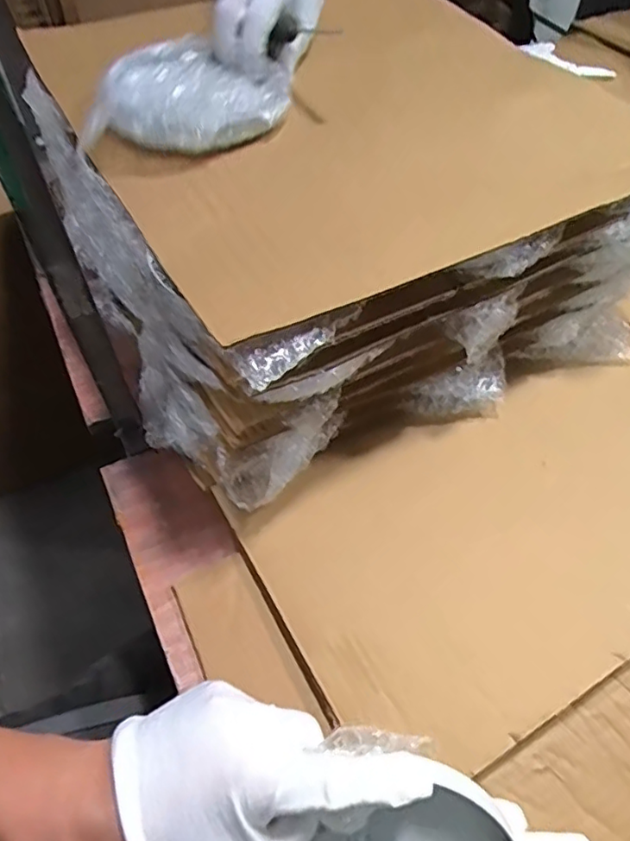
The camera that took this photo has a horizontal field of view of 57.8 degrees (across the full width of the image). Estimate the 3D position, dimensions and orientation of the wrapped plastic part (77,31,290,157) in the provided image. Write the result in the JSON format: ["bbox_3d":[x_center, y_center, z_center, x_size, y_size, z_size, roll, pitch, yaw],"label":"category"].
[{"bbox_3d":[-0.091,-0.248,0.432,0.126,0.022,0.161,22,58,13],"label":"wrapped plastic part"}]

